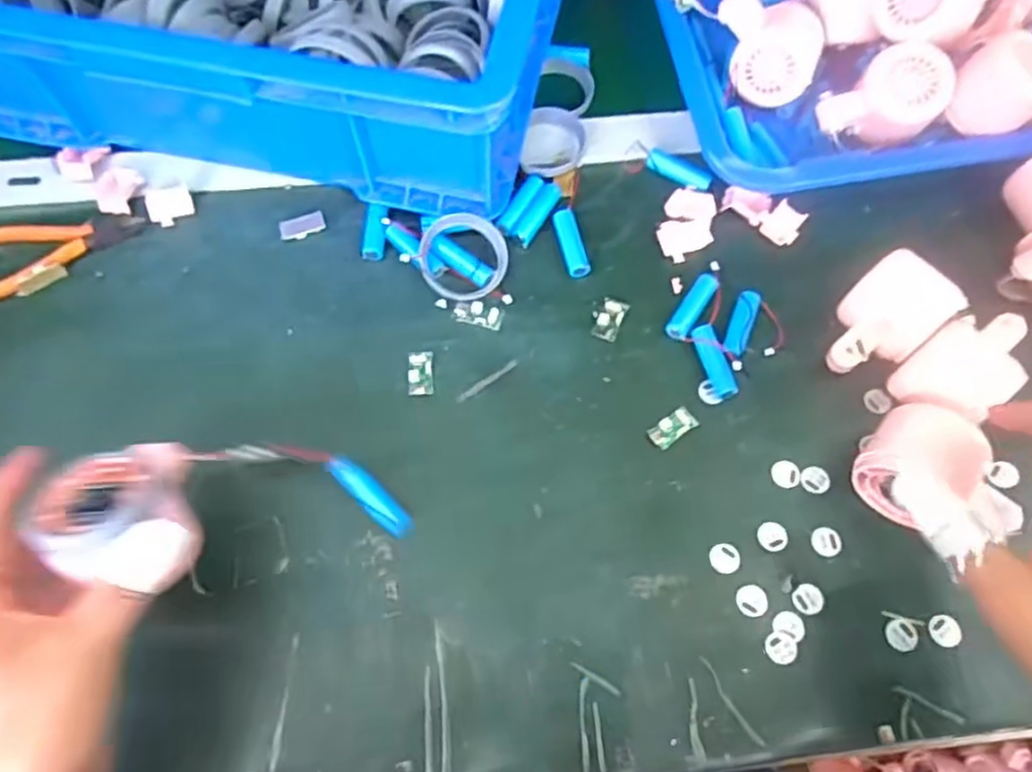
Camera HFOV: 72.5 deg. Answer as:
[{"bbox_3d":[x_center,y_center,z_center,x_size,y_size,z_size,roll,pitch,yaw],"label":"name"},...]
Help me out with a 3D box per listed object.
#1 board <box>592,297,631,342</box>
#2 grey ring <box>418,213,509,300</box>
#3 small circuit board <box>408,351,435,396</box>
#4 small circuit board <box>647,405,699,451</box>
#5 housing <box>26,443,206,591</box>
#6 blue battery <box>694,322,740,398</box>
[{"bbox_3d":[0.062,-0.046,0.472,0.020,0.004,0.032,24,71,7],"label":"board"},{"bbox_3d":[-0.035,-0.086,0.473,0.058,0.013,0.058,0,88,-12],"label":"grey ring"},{"bbox_3d":[-0.061,-0.009,0.454,0.016,0.004,0.030,-4,70,-3],"label":"small circuit board"},{"bbox_3d":[0.099,0.025,0.439,0.031,0.004,0.016,-34,74,-12],"label":"small circuit board"},{"bbox_3d":[-0.187,0.062,0.332,0.065,0.032,0.074,-12,71,-5],"label":"housing"},{"bbox_3d":[0.127,-0.016,0.452,0.013,0.016,0.051,-14,71,-6],"label":"blue battery"}]

